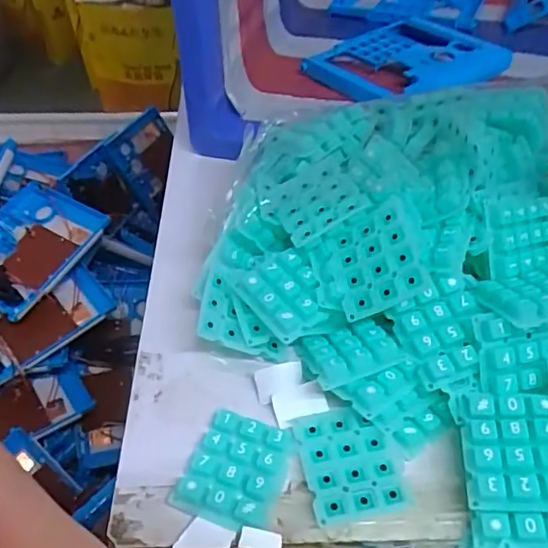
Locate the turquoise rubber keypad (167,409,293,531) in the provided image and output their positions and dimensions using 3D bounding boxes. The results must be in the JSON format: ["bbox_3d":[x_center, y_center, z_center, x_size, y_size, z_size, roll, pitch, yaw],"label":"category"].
[{"bbox_3d":[-0.020,0.098,0.286,0.049,0.011,0.056,16,50,16],"label":"turquoise rubber keypad"}]

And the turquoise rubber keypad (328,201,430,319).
[{"bbox_3d":[0.059,-0.007,0.319,0.049,0.013,0.057,-25,61,26],"label":"turquoise rubber keypad"}]

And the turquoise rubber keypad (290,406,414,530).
[{"bbox_3d":[0.040,0.099,0.291,0.048,0.010,0.057,-10,48,-8],"label":"turquoise rubber keypad"}]

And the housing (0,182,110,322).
[{"bbox_3d":[-0.299,-0.035,0.674,0.133,0.032,0.164,21,51,19],"label":"housing"}]

